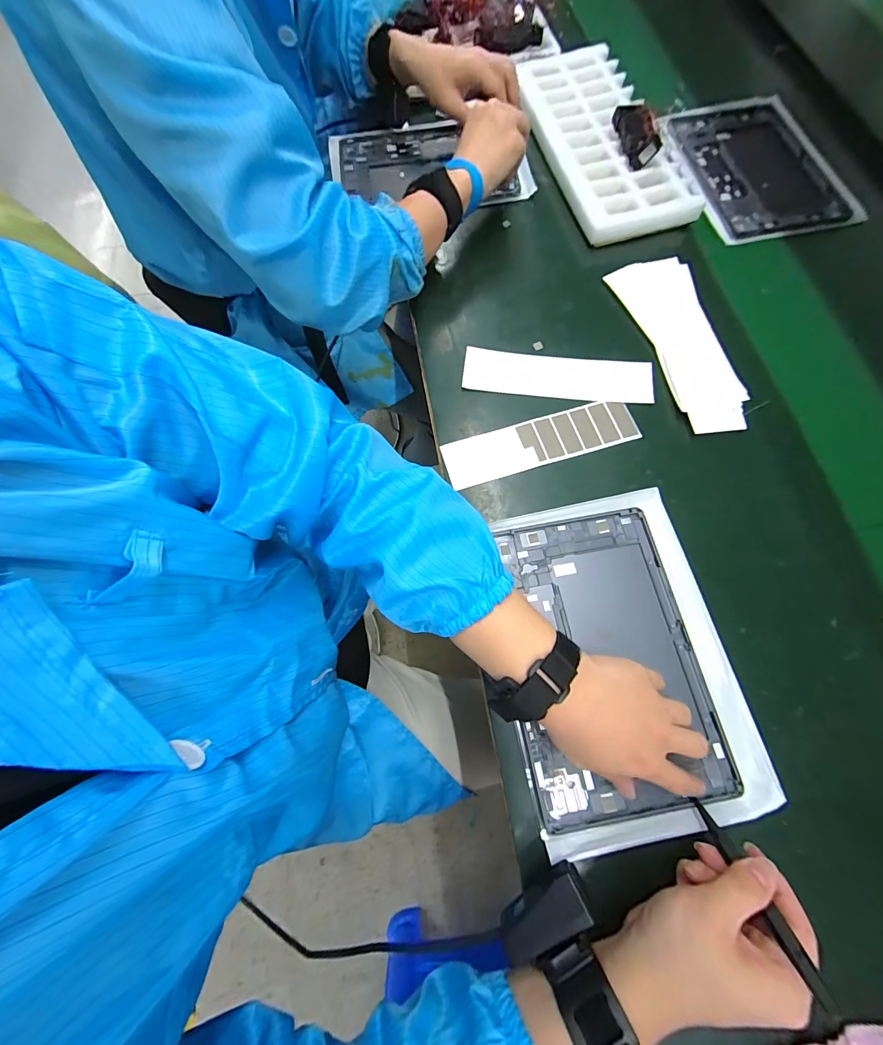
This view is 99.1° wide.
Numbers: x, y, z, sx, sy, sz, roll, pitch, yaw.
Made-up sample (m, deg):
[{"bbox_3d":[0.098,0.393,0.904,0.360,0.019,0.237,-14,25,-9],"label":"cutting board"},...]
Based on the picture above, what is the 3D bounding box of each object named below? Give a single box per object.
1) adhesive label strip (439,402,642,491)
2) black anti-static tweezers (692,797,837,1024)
[{"bbox_3d":[0.110,-0.089,0.422,0.214,0.004,0.056,-17,72,-3],"label":"adhesive label strip"},{"bbox_3d":[0.212,0.249,0.257,0.009,0.009,0.108,-11,28,-2],"label":"black anti-static tweezers"}]

